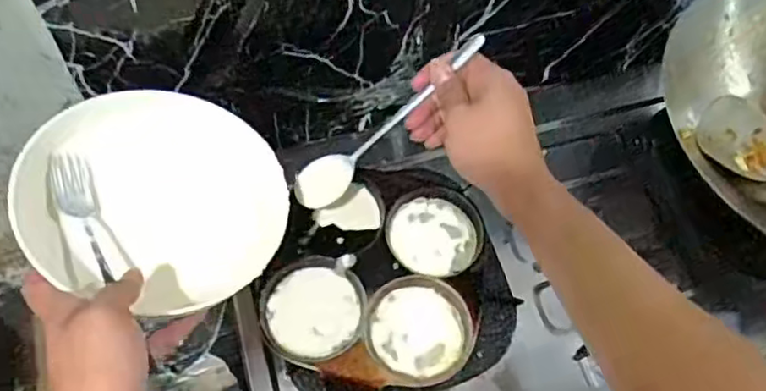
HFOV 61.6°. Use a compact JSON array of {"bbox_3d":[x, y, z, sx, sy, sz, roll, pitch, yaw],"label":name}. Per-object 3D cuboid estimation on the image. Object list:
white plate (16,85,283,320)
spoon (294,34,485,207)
[{"bbox_3d":[-0.166,-0.001,0.479,0.180,0.053,0.177,4,68,-11],"label":"white plate"},{"bbox_3d":[0.005,-0.058,0.528,0.200,0.028,0.030,-40,67,16],"label":"spoon"}]

